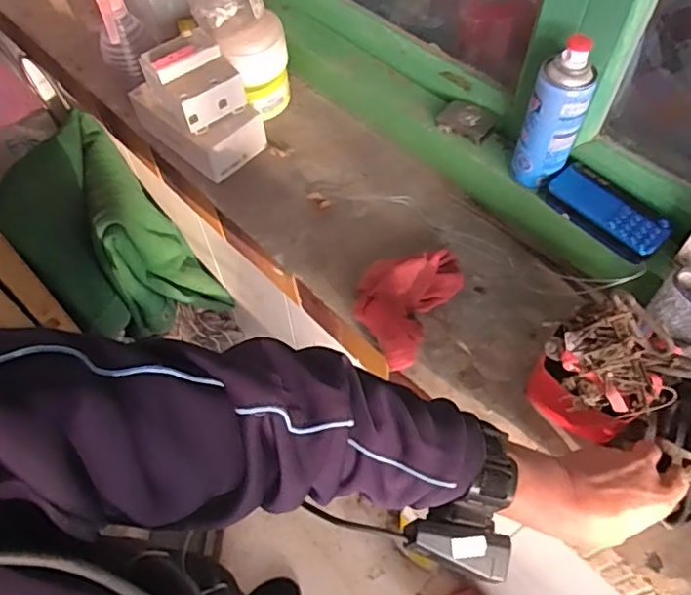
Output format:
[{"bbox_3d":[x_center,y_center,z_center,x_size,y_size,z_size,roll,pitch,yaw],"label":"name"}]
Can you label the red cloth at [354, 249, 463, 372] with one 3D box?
[{"bbox_3d":[0.063,-0.005,0.611,0.086,0.045,0.154,27,62,18],"label":"red cloth"}]

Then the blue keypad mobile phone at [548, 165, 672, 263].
[{"bbox_3d":[0.258,-0.085,0.584,0.119,0.021,0.055,38,66,23],"label":"blue keypad mobile phone"}]

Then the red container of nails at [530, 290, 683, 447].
[{"bbox_3d":[0.230,0.068,0.516,0.092,0.133,0.088,-17,58,-9],"label":"red container of nails"}]

